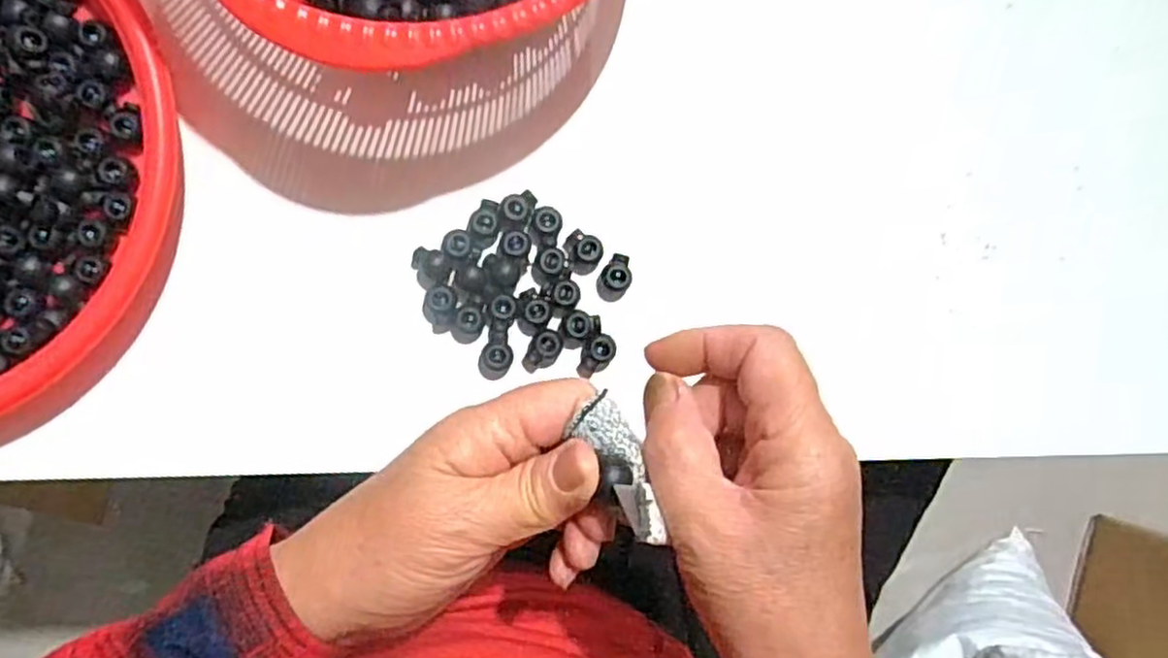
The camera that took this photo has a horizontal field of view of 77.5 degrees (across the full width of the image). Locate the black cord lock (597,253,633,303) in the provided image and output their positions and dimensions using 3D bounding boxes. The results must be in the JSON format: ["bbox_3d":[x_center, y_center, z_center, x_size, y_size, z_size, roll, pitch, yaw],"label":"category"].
[{"bbox_3d":[0.016,-0.025,0.362,0.014,0.009,0.023,23,87,-6],"label":"black cord lock"}]

